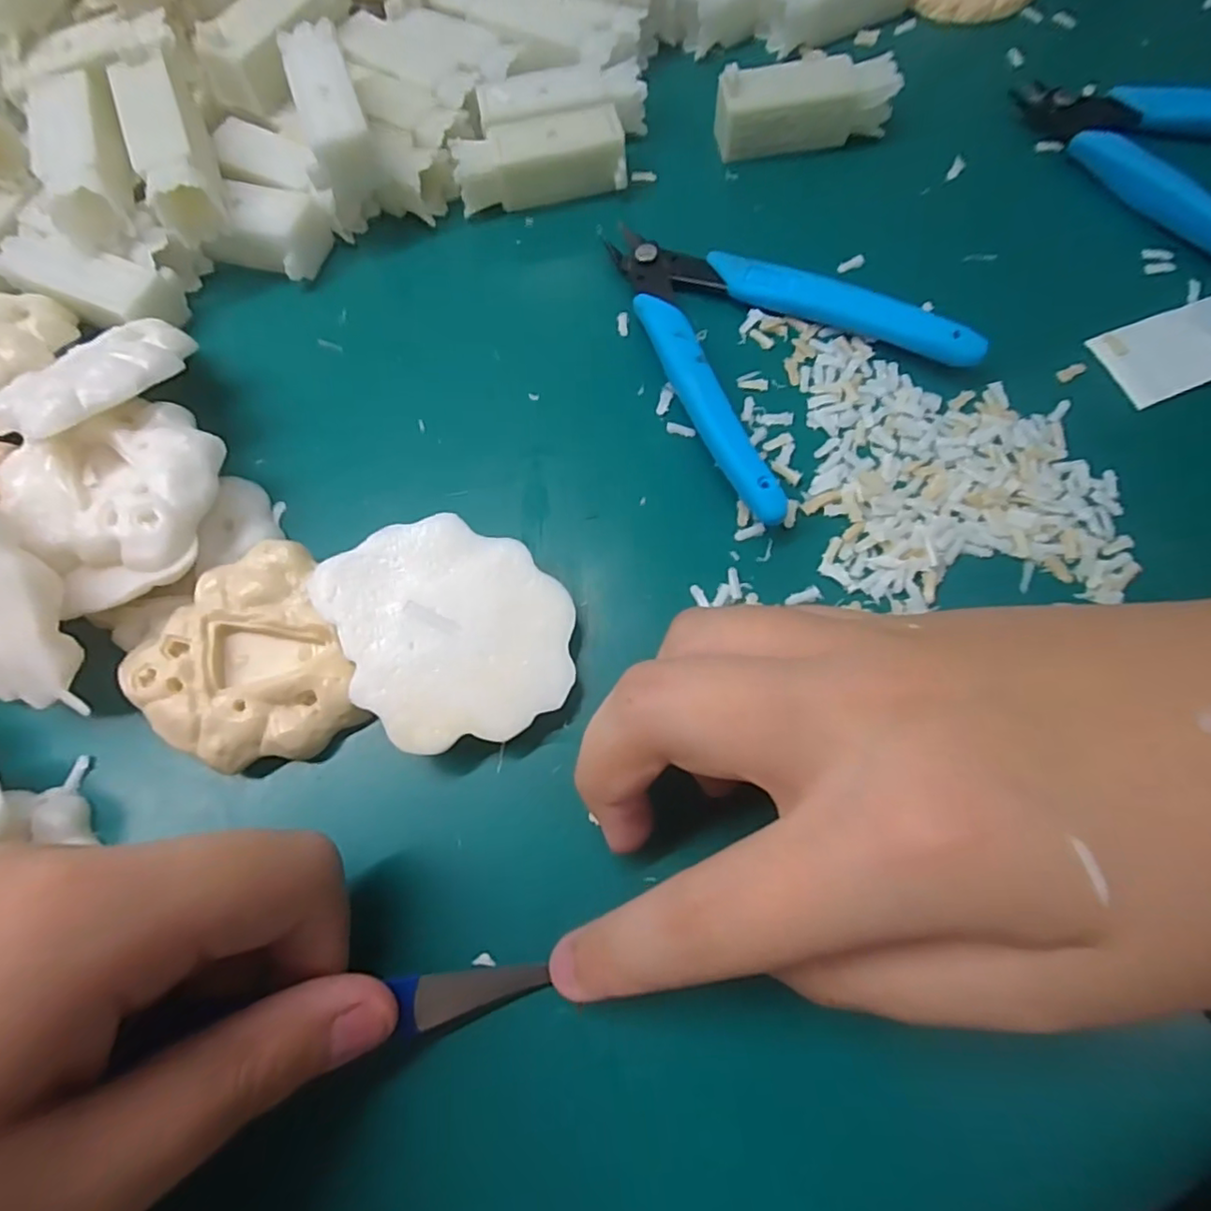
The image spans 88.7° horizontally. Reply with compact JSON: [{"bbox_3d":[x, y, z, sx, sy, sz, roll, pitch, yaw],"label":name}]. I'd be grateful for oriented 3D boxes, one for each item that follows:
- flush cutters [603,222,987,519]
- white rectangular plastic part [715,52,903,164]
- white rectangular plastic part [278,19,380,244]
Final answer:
[{"bbox_3d":[0.043,-0.088,0.196,0.086,0.014,0.111,-40,76,-11],"label":"flush cutters"},{"bbox_3d":[0.072,-0.181,0.226,0.062,0.022,0.018,-6,72,-2],"label":"white rectangular plastic part"},{"bbox_3d":[-0.094,-0.169,0.213,0.021,0.020,0.061,-15,73,-4],"label":"white rectangular plastic part"}]

